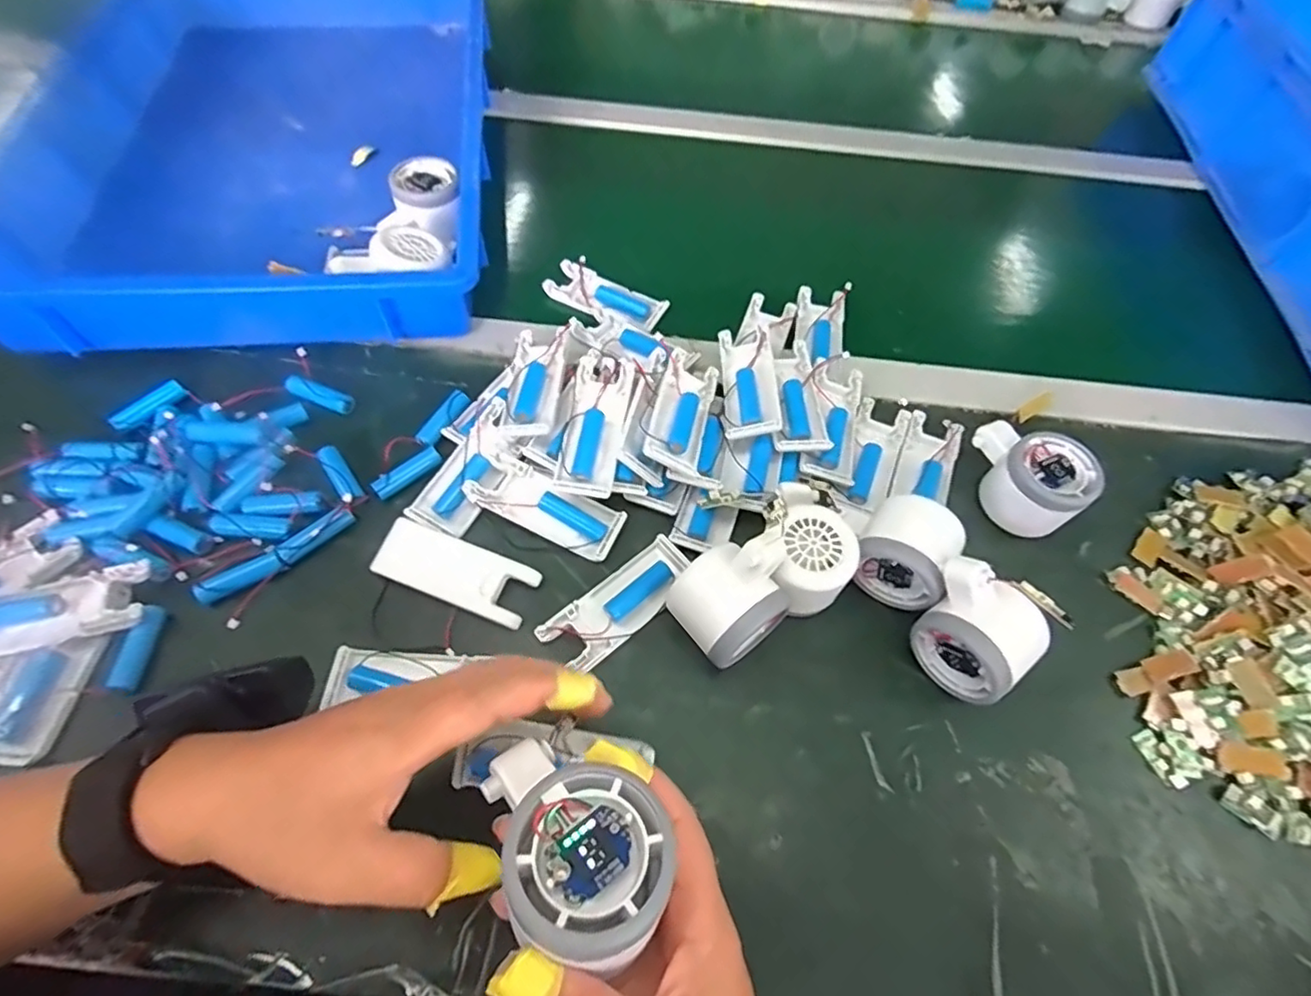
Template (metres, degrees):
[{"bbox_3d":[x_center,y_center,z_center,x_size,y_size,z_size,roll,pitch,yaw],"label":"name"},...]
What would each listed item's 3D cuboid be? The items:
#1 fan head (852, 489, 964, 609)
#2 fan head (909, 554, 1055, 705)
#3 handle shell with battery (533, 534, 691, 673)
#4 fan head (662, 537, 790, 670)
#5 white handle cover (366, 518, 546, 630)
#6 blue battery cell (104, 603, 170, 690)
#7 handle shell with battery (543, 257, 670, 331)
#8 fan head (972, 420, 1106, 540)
[{"bbox_3d":[0.165,0.031,0.393,0.054,0.054,0.062,32,64,14],"label":"fan head"},{"bbox_3d":[0.191,0.079,0.365,0.055,0.067,0.075,-37,69,-21],"label":"fan head"},{"bbox_3d":[-0.022,0.067,0.394,0.103,0.013,0.039,-37,69,-21],"label":"handle shell with battery"},{"bbox_3d":[0.040,0.064,0.368,0.057,0.059,0.057,-36,68,-21],"label":"fan head"},{"bbox_3d":[-0.130,0.046,0.393,0.103,0.011,0.040,20,61,8],"label":"white handle cover"},{"bbox_3d":[-0.306,0.088,0.362,0.014,0.010,0.048,3,60,-1],"label":"blue battery cell"},{"bbox_3d":[-0.045,-0.174,0.535,0.103,0.012,0.048,30,63,13],"label":"handle shell with battery"},{"bbox_3d":[0.263,-0.018,0.435,0.059,0.048,0.083,-33,67,-20],"label":"fan head"}]

